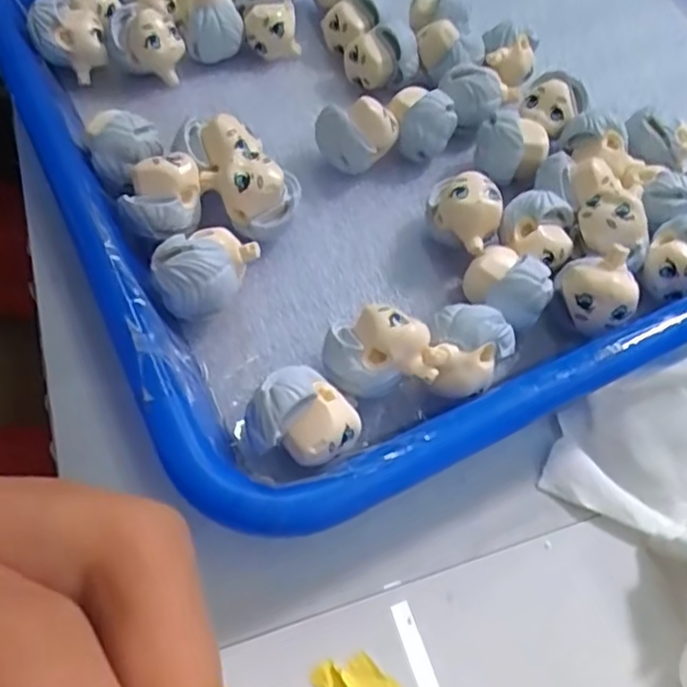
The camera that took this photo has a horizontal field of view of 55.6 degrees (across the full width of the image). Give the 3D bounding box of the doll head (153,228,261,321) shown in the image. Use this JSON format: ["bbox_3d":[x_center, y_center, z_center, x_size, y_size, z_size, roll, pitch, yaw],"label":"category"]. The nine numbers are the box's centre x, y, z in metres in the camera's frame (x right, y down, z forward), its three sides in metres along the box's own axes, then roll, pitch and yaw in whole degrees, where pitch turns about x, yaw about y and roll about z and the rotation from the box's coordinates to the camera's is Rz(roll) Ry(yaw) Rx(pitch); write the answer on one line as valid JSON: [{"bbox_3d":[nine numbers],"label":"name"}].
[{"bbox_3d":[-0.038,-0.017,0.185,0.029,0.025,0.018,-12,59,-11],"label":"doll head"}]

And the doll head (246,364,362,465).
[{"bbox_3d":[-0.010,0.021,0.163,0.023,0.024,0.023,2,57,-3],"label":"doll head"}]

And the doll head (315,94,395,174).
[{"bbox_3d":[0.005,-0.072,0.223,0.023,0.023,0.018,-26,63,-21],"label":"doll head"}]

